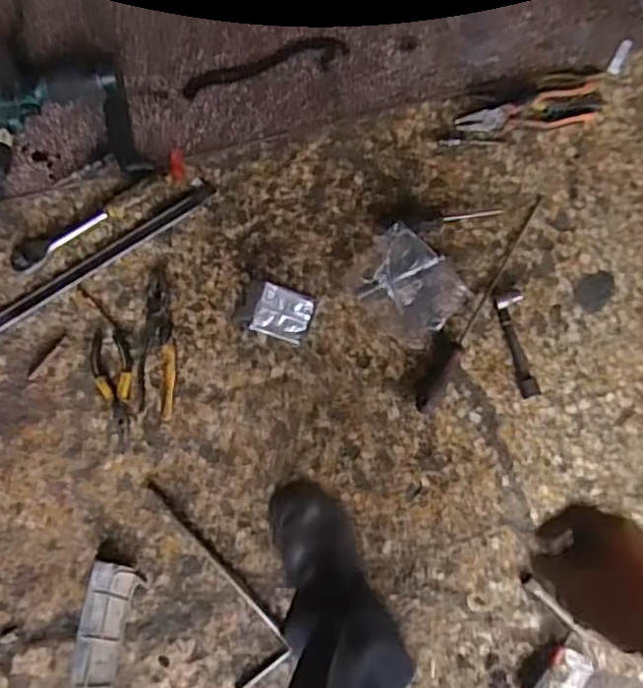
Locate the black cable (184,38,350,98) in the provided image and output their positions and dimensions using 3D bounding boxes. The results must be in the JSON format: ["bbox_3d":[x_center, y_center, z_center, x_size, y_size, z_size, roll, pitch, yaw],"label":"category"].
[{"bbox_3d":[-0.082,-0.408,0.949,0.244,0.013,0.047,-15,84,-3],"label":"black cable"}]

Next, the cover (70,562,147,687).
[{"bbox_3d":[-0.278,0.394,0.830,0.077,0.032,0.210,7,83,0],"label":"cover"}]

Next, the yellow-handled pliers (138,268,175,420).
[{"bbox_3d":[-0.220,0.000,0.882,0.051,0.013,0.198,5,83,0],"label":"yellow-handled pliers"}]

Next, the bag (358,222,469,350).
[{"bbox_3d":[0.123,-0.075,0.894,0.131,0.027,0.122,40,84,4],"label":"bag"}]

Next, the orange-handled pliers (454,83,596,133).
[{"bbox_3d":[0.297,-0.328,0.930,0.201,0.019,0.050,-14,84,-3],"label":"orange-handled pliers"}]

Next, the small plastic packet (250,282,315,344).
[{"bbox_3d":[-0.053,-0.042,0.893,0.076,0.013,0.068,20,89,-20],"label":"small plastic packet"}]

